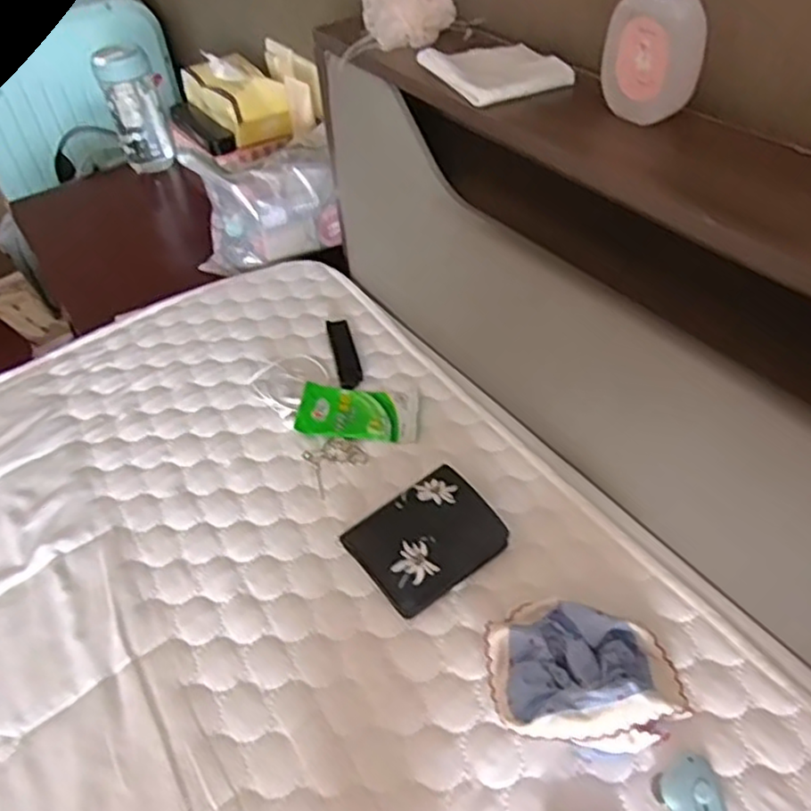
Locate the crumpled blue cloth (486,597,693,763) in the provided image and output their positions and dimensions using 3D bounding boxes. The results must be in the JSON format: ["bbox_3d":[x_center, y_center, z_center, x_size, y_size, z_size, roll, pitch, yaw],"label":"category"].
[{"bbox_3d":[0.125,0.189,0.485,0.135,0.058,0.103,10,48,14],"label":"crumpled blue cloth"}]

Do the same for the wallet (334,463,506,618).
[{"bbox_3d":[0.018,0.110,0.583,0.112,0.036,0.093,-29,51,-22],"label":"wallet"}]

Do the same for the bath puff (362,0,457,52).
[{"bbox_3d":[0.003,-0.396,0.689,0.077,0.057,0.065,-16,46,-12],"label":"bath puff"}]

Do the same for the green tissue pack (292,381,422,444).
[{"bbox_3d":[-0.046,0.003,0.706,0.117,0.017,0.073,1,46,6],"label":"green tissue pack"}]

